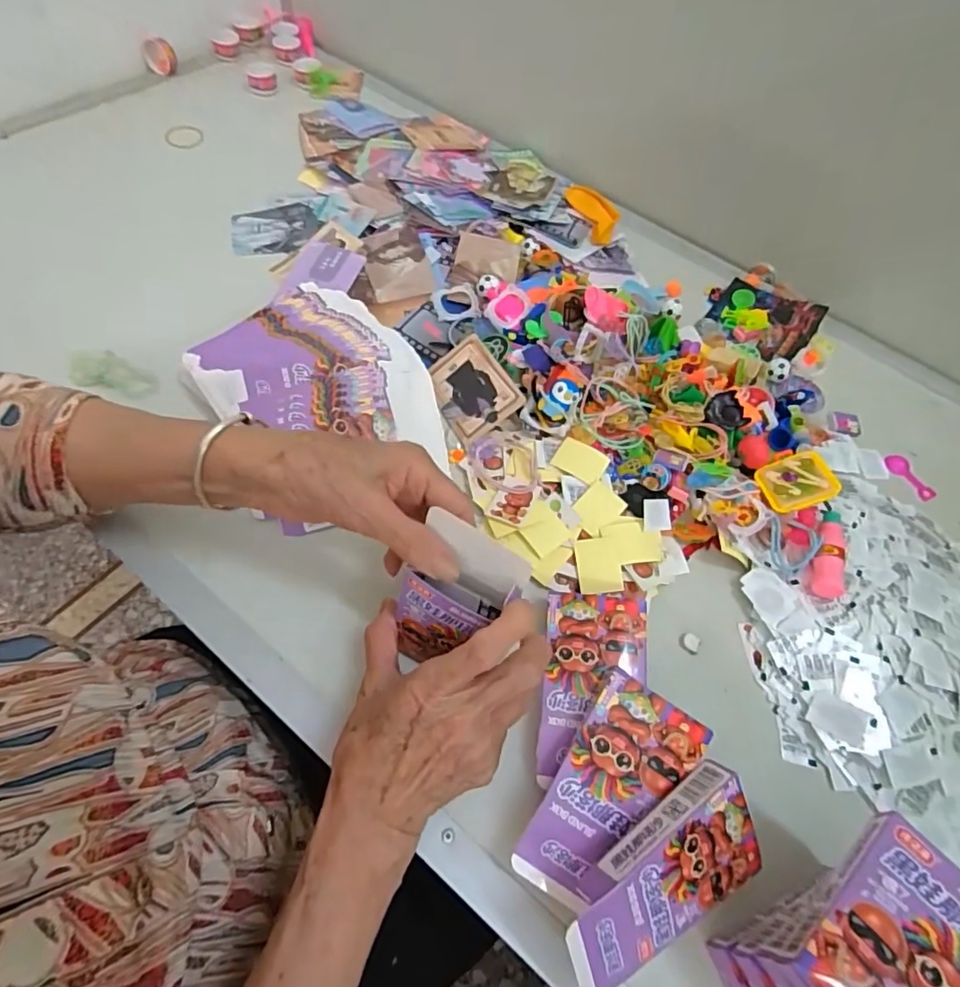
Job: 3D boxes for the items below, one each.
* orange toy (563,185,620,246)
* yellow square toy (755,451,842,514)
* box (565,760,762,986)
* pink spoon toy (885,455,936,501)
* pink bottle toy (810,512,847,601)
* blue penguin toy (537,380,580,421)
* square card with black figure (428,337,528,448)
[{"bbox_3d":[0.128,-0.309,0.587,0.042,0.011,0.089,-17,65,-10],"label":"orange toy"},{"bbox_3d":[0.237,-0.009,0.399,0.049,0.006,0.043,-23,50,12],"label":"yellow square toy"},{"bbox_3d":[0.095,0.202,0.277,0.117,0.018,0.061,-25,105,-20],"label":"box"},{"bbox_3d":[0.381,-0.015,0.471,0.020,0.004,0.048,-23,65,-18],"label":"pink spoon toy"},{"bbox_3d":[0.258,0.040,0.390,0.019,0.020,0.073,19,64,8],"label":"pink bottle toy"},{"bbox_3d":[0.068,-0.079,0.441,0.022,0.011,0.039,39,68,17],"label":"blue penguin toy"},{"bbox_3d":[-0.007,-0.088,0.453,0.061,0.007,0.087,-37,66,7],"label":"square card with black figure"}]

